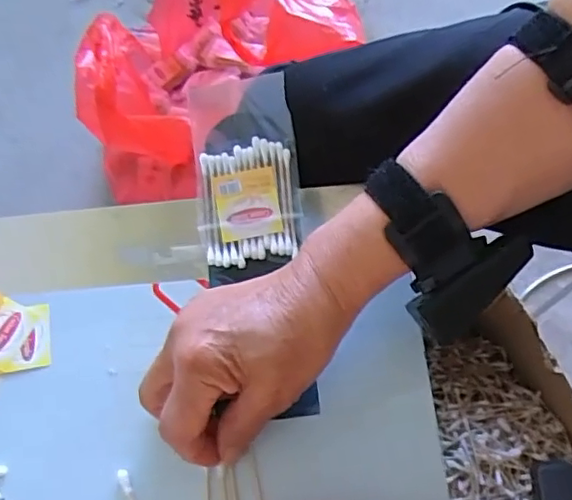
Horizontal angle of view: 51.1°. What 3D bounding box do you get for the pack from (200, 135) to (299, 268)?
[{"bbox_3d":[-0.025,-0.030,0.386,0.059,0.012,0.077,-8,79,-4],"label":"pack"}]

